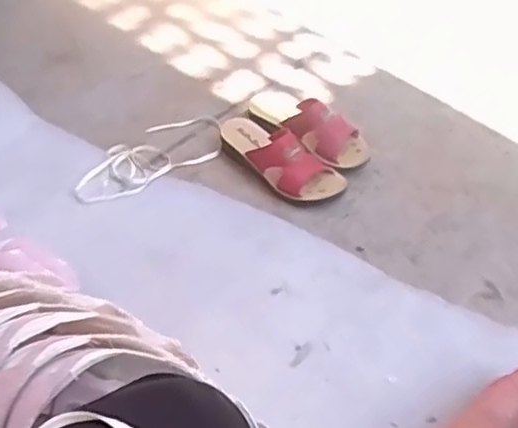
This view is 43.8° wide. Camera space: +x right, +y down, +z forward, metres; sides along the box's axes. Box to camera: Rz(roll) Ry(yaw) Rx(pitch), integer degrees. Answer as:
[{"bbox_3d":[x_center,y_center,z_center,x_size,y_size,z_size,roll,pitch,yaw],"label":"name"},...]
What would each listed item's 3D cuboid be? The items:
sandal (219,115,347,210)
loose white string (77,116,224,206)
[{"bbox_3d":[0.027,-0.097,1.006,0.226,0.088,0.081,34,57,26],"label":"sandal"},{"bbox_3d":[-0.180,-0.098,1.058,0.266,0.014,0.117,-27,54,-21],"label":"loose white string"}]

